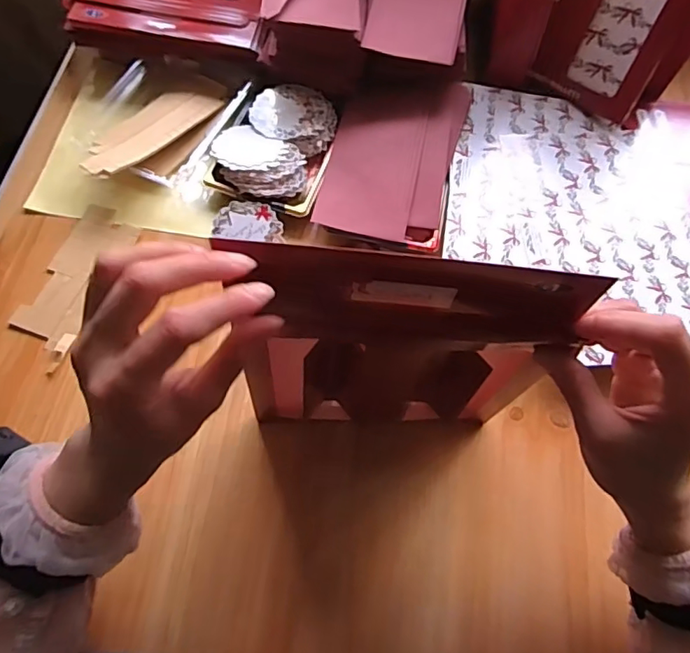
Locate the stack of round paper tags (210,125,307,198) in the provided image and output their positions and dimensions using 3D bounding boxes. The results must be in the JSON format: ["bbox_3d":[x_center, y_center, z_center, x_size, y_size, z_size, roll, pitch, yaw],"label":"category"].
[{"bbox_3d":[-0.087,-0.166,0.532,0.095,0.024,0.071,23,67,8],"label":"stack of round paper tags"}]

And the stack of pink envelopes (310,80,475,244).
[{"bbox_3d":[0.047,-0.173,0.536,0.122,0.035,0.173,14,66,4],"label":"stack of pink envelopes"}]

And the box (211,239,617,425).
[{"bbox_3d":[0.032,0.023,0.351,0.190,0.216,0.039,0,66,-2],"label":"box"}]

